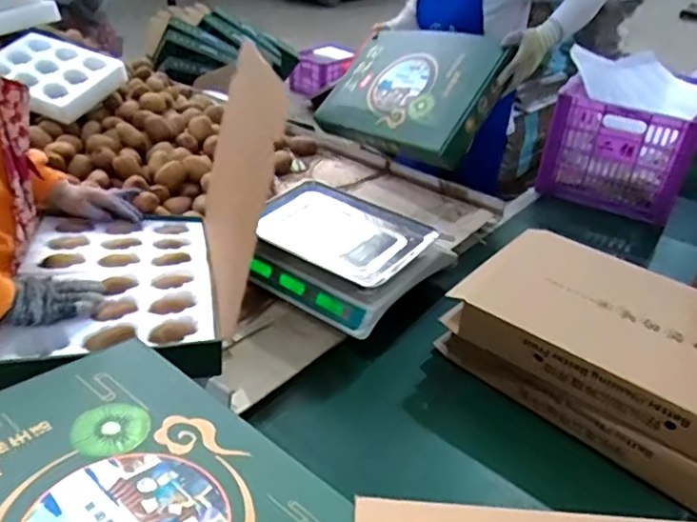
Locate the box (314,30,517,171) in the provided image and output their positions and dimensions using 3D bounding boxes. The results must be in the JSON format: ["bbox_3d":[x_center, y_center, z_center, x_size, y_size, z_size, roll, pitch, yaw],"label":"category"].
[{"bbox_3d":[0.135,-0.399,1.409,0.435,0.289,0.070,26,1,42],"label":"box"}]

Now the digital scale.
[{"bbox_3d":[-0.009,-0.010,1.162,0.319,0.160,0.292,24,37,27],"label":"digital scale"}]

